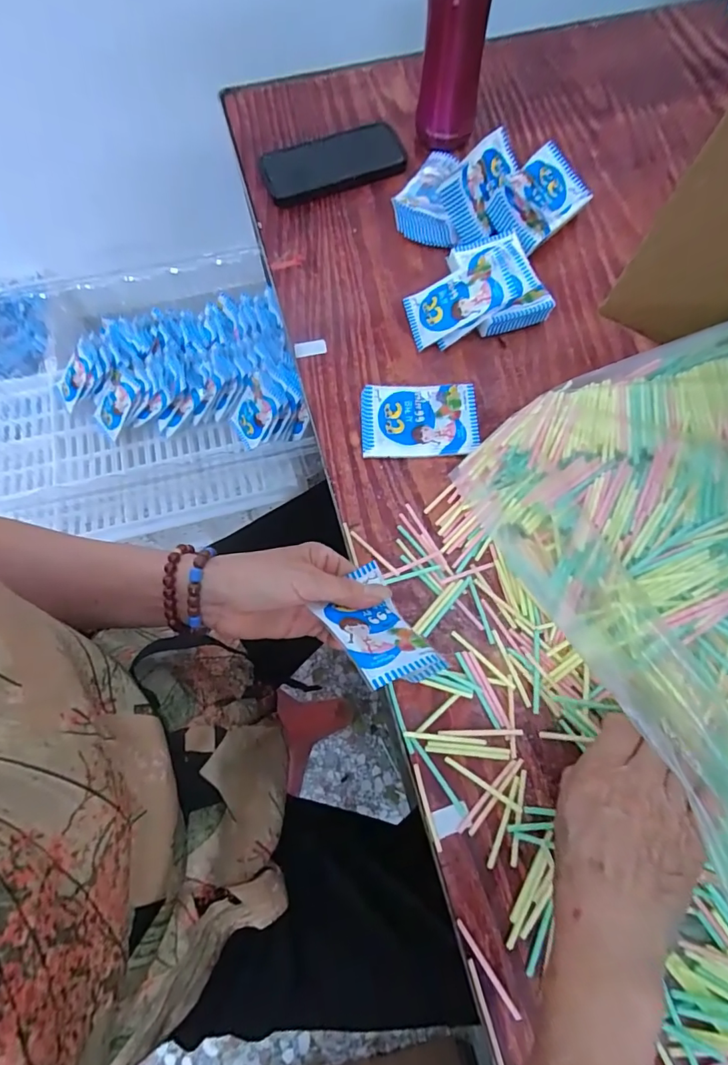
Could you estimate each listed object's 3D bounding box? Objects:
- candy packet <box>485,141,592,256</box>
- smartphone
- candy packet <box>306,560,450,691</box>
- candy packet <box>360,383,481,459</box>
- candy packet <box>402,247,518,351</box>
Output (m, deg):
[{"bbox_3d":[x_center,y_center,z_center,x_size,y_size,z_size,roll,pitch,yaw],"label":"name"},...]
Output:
[{"bbox_3d":[0.186,-0.355,0.517,0.111,0.017,0.073,-45,99,-10],"label":"candy packet"},{"bbox_3d":[-0.037,-0.435,0.568,0.164,0.012,0.088,-18,70,-5],"label":"smartphone"},{"bbox_3d":[0.007,0.063,0.326,0.057,0.019,0.100,-12,34,-27],"label":"candy packet"},{"bbox_3d":[0.052,-0.106,0.456,0.108,0.011,0.074,0,70,1],"label":"candy packet"},{"bbox_3d":[0.093,-0.232,0.477,0.104,0.011,0.062,-21,71,23],"label":"candy packet"}]

